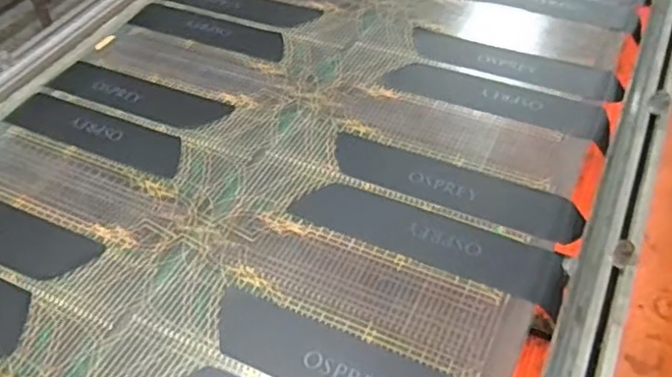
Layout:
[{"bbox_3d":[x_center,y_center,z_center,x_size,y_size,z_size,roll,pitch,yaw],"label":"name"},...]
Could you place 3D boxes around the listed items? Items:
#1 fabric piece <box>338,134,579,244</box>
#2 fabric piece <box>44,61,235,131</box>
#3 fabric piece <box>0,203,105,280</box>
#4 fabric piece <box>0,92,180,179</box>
[{"bbox_3d":[0.201,-0.009,1.099,0.443,0.042,0.123,15,50,19],"label":"fabric piece"},{"bbox_3d":[-0.424,-0.195,1.317,0.409,0.009,0.110,15,50,19],"label":"fabric piece"},{"bbox_3d":[-0.598,0.067,1.085,0.418,0.006,0.098,18,51,20],"label":"fabric piece"},{"bbox_3d":[-0.475,-0.114,1.246,0.409,0.008,0.104,16,50,19],"label":"fabric piece"}]

